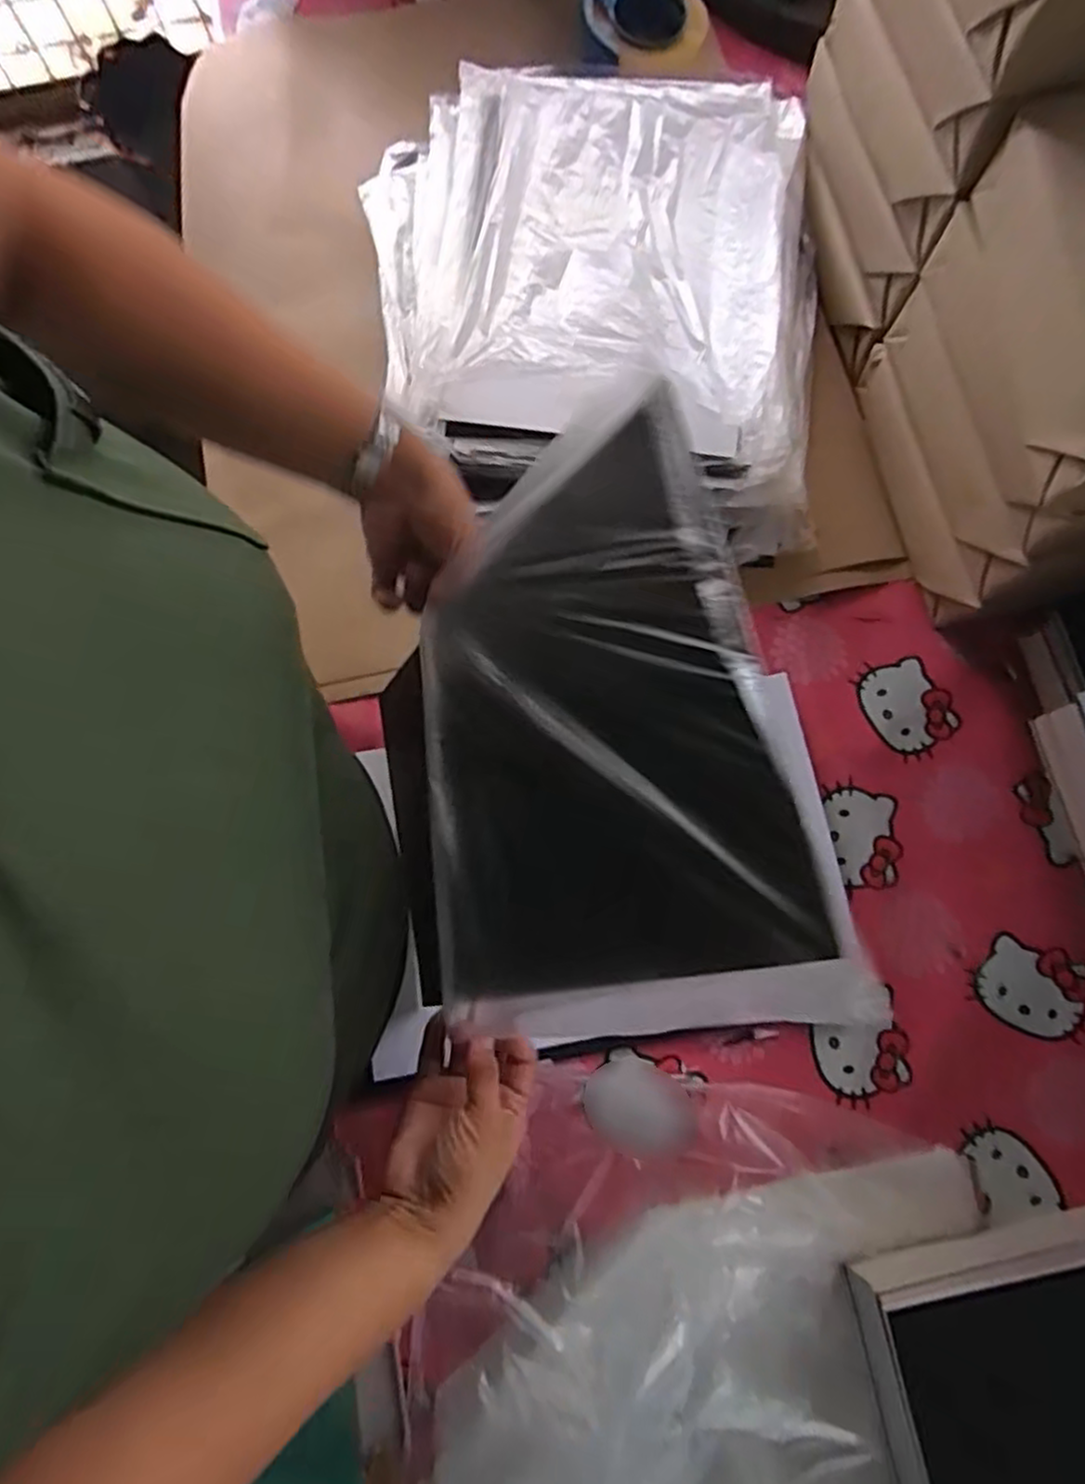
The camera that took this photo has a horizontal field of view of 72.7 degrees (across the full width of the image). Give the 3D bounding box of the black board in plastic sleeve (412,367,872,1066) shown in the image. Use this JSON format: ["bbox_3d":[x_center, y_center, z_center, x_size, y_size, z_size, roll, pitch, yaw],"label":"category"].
[{"bbox_3d":[0.009,0.006,0.384,0.010,0.265,0.285,-1,76,-39],"label":"black board in plastic sleeve"}]

